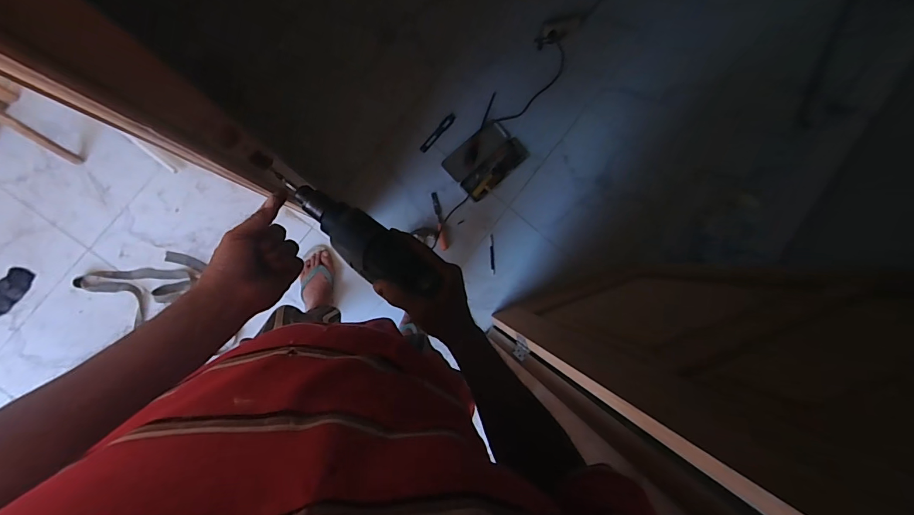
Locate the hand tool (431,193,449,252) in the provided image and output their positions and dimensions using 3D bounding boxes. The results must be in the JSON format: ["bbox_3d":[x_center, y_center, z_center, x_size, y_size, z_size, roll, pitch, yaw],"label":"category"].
[{"bbox_3d":[-0.060,-0.133,1.413,0.029,0.015,0.212,-10,91,-9],"label":"hand tool"}]

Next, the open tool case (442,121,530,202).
[{"bbox_3d":[0.108,-0.367,1.439,0.283,0.032,0.194,-44,96,-6],"label":"open tool case"}]

